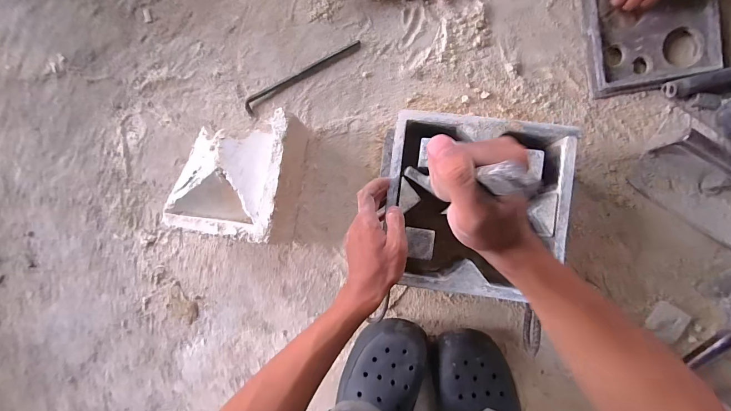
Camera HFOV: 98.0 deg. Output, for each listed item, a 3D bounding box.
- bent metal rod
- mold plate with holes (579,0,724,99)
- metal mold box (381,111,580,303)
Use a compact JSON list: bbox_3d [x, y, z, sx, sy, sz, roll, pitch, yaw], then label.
[{"bbox_3d":[-0.112,-0.229,0.553,0.228,0.011,0.024,-31,86,3],"label":"bent metal rod"},{"bbox_3d":[0.447,-0.280,0.498,0.186,0.042,0.182,-9,87,5],"label":"mold plate with holes"},{"bbox_3d":[0.144,0.001,0.437,0.228,0.069,0.224,6,88,5],"label":"metal mold box"}]

